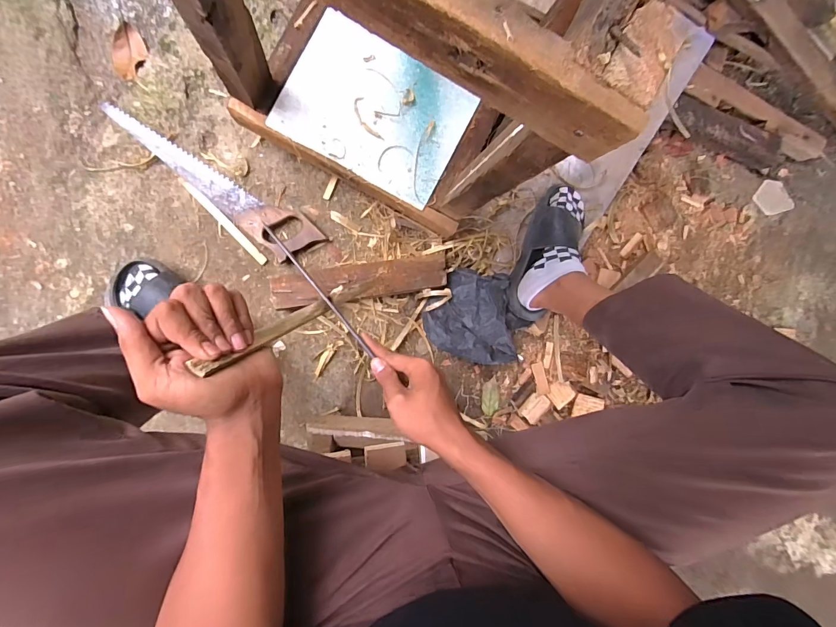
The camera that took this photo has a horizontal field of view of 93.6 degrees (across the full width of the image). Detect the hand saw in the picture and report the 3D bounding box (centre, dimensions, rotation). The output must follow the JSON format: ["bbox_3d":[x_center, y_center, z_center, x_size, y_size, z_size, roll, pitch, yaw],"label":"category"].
[{"bbox_3d":[-0.371,-0.238,0.713,0.418,0.029,0.084,36,88,-10],"label":"hand saw"}]

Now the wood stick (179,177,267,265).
[{"bbox_3d":[-0.360,-0.169,0.728,0.017,0.015,0.202,-44,99,-3],"label":"wood stick"}]

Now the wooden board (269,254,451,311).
[{"bbox_3d":[-0.102,-0.060,0.723,0.316,0.020,0.064,-8,96,-8],"label":"wooden board"}]

